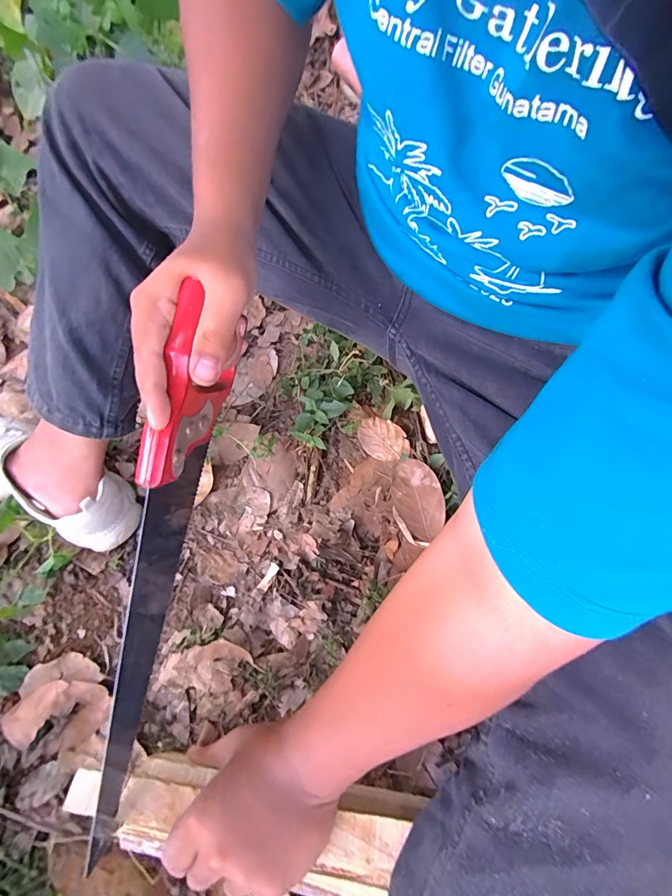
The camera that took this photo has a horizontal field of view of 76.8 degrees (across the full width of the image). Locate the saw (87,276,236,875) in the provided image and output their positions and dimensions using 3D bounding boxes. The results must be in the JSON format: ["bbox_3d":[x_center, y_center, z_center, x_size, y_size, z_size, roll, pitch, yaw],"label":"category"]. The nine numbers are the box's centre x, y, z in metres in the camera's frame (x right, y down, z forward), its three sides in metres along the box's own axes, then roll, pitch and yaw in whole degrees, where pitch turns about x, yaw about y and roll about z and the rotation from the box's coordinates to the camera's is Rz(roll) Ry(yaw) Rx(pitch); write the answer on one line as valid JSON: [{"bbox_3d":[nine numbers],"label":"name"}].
[{"bbox_3d":[-0.127,0.090,0.308,0.025,0.071,0.385,14,95,10],"label":"saw"}]

